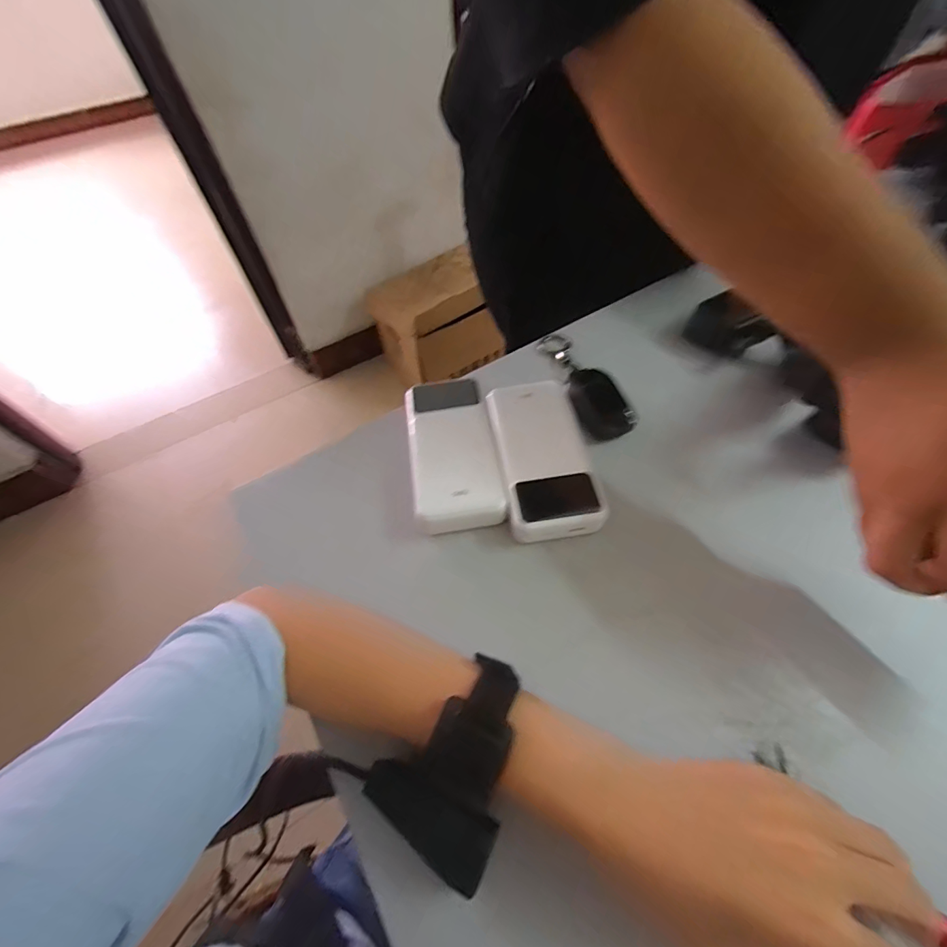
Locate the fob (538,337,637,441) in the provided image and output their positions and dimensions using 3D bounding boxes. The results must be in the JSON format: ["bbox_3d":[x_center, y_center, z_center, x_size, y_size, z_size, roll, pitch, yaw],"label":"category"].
[{"bbox_3d":[0.103,-0.090,0.403,0.046,0.014,0.147,-14,54,-4],"label":"fob"}]

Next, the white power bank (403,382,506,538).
[{"bbox_3d":[-0.017,-0.020,0.354,0.068,0.022,0.138,-9,54,-1],"label":"white power bank"}]

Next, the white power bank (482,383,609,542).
[{"bbox_3d":[0.056,-0.014,0.347,0.072,0.029,0.145,-8,54,0],"label":"white power bank"}]

